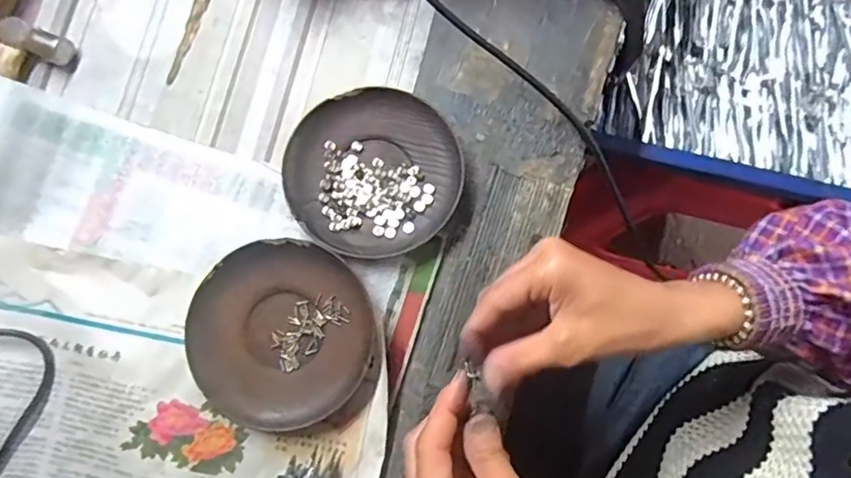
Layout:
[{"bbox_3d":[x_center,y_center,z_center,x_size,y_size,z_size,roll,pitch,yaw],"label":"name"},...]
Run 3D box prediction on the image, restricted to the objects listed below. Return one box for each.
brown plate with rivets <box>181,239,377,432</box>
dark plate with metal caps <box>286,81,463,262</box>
[{"bbox_3d":[-0.093,0.061,0.363,0.116,0.014,0.113,0,80,0],"label":"brown plate with rivets"},{"bbox_3d":[-0.035,-0.045,0.381,0.114,0.017,0.110,0,80,0],"label":"dark plate with metal caps"}]

